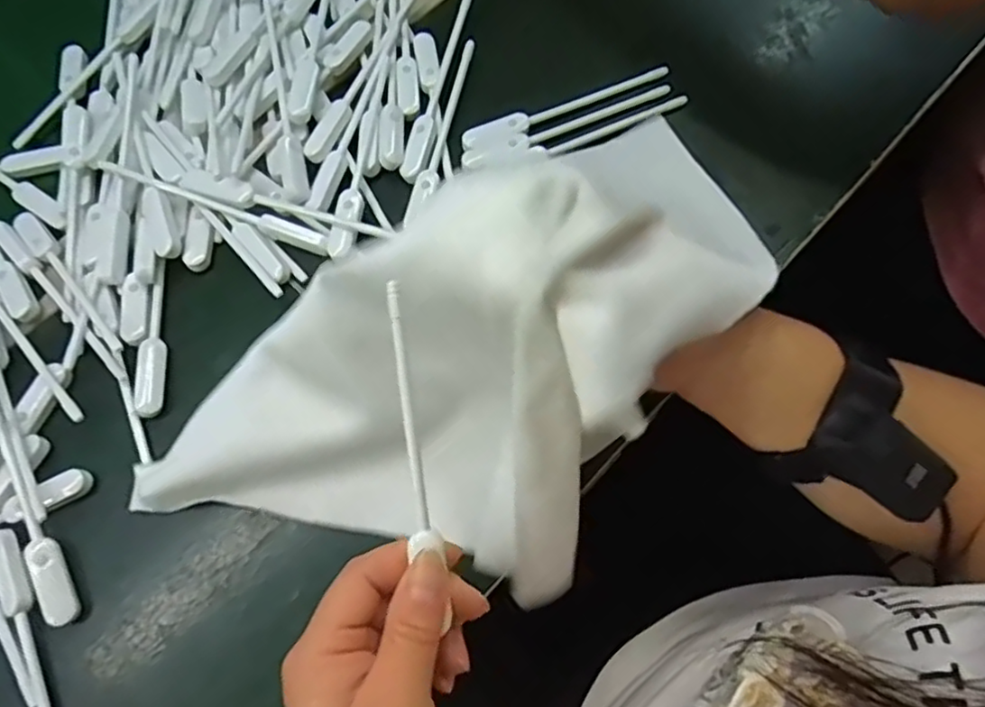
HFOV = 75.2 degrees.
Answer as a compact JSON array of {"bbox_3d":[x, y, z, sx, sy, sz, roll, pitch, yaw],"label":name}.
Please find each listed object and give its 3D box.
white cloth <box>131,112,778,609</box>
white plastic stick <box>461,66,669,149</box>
[{"bbox_3d":[-0.006,-0.011,0.300,0.181,0.112,0.306,35,76,12],"label":"white cloth"},{"bbox_3d":[0.047,-0.157,0.407,0.140,0.010,0.016,-22,72,-6],"label":"white plastic stick"}]

